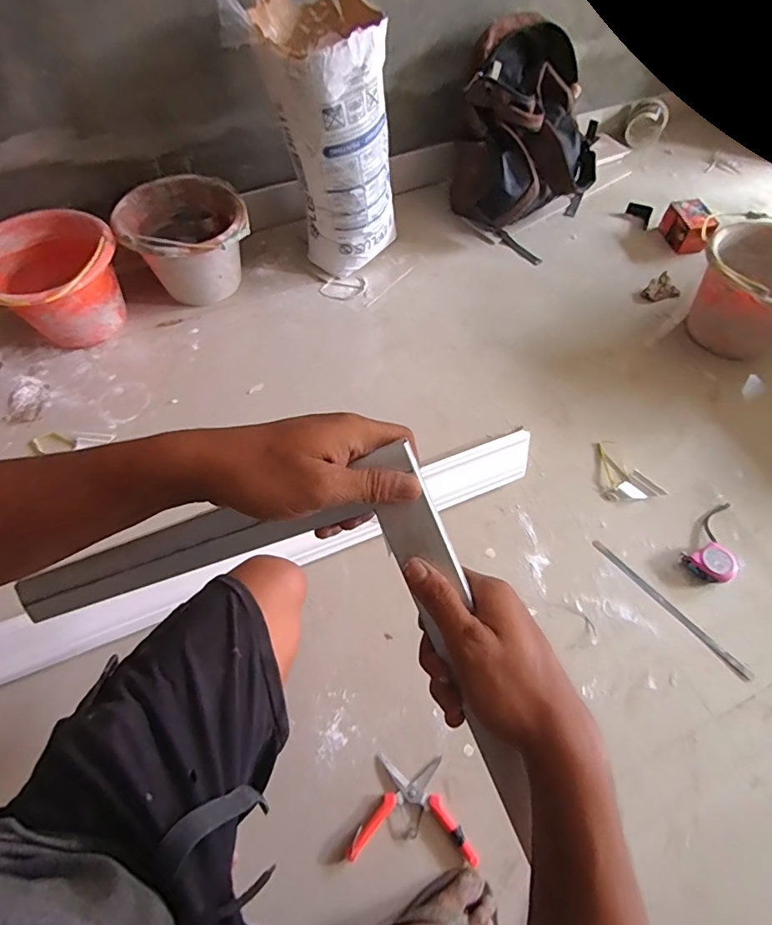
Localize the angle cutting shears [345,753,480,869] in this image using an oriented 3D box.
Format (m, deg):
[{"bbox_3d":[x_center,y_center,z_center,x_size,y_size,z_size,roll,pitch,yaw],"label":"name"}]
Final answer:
[{"bbox_3d":[0.036,0.481,0.668,0.169,0.018,0.117,1,59,0],"label":"angle cutting shears"}]

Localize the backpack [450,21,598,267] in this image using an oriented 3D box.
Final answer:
[{"bbox_3d":[0.388,-0.873,1.274,0.341,0.353,0.432,30,63,15],"label":"backpack"}]

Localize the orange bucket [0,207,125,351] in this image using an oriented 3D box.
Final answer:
[{"bbox_3d":[-0.722,-0.394,1.064,0.260,0.209,0.272,0,59,0],"label":"orange bucket"}]

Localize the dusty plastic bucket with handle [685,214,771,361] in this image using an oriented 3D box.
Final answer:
[{"bbox_3d":[0.824,-0.370,1.080,0.255,0.224,0.278,0,59,0],"label":"dusty plastic bucket with handle"}]

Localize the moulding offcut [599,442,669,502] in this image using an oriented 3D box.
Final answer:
[{"bbox_3d":[0.462,0.037,0.940,0.089,0.011,0.146,-40,67,-21],"label":"moulding offcut"}]

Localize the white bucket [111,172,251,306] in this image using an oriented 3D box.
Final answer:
[{"bbox_3d":[-0.464,-0.519,1.130,0.259,0.184,0.281,0,59,0],"label":"white bucket"}]

